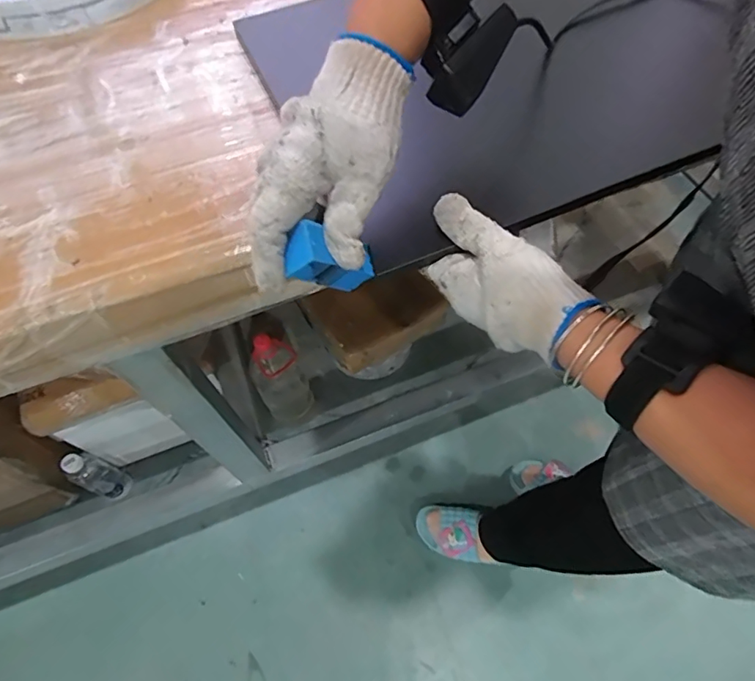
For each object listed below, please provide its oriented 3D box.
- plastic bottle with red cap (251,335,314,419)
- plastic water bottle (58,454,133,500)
[{"bbox_3d":[-0.198,0.066,0.996,0.095,0.272,0.091,-33,63,-15],"label":"plastic bottle with red cap"},{"bbox_3d":[-0.573,0.272,1.022,0.080,0.193,0.065,21,63,13],"label":"plastic water bottle"}]

